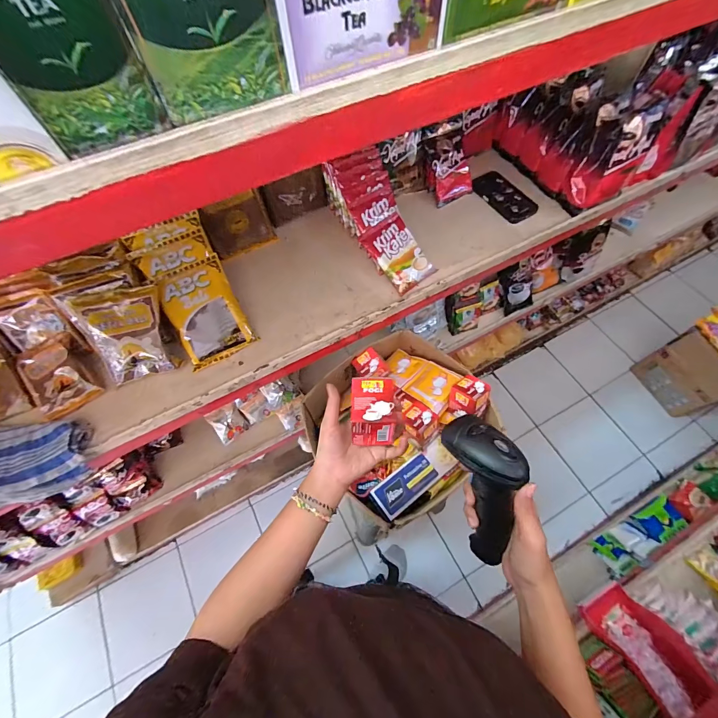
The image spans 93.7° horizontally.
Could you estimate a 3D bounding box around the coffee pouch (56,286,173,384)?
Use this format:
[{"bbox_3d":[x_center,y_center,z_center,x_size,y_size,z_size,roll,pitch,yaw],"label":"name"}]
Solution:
[{"bbox_3d":[-0.408,-0.045,0.589,0.140,0.040,0.163,-16,100,-1],"label":"coffee pouch"}]

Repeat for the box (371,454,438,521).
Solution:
[{"bbox_3d":[0.091,0.248,0.660,0.139,0.022,0.062,-34,66,-15],"label":"box"}]

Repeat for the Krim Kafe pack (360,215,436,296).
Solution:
[{"bbox_3d":[0.085,-0.216,0.703,0.097,0.013,0.143,-34,90,-13],"label":"Krim Kafe pack"}]

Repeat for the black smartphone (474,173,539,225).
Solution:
[{"bbox_3d":[0.349,-0.394,0.812,0.088,0.017,0.160,-30,65,-12],"label":"black smartphone"}]

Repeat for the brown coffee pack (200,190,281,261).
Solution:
[{"bbox_3d":[-0.253,-0.283,0.711,0.134,0.113,0.041,-33,66,-14],"label":"brown coffee pack"}]

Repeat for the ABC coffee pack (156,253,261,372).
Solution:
[{"bbox_3d":[-0.283,-0.087,0.622,0.119,0.018,0.172,-27,100,-13],"label":"ABC coffee pack"}]

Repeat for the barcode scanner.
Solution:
[{"bbox_3d":[0.143,0.153,0.372,0.068,0.055,0.172,-9,100,-2],"label":"barcode scanner"}]

